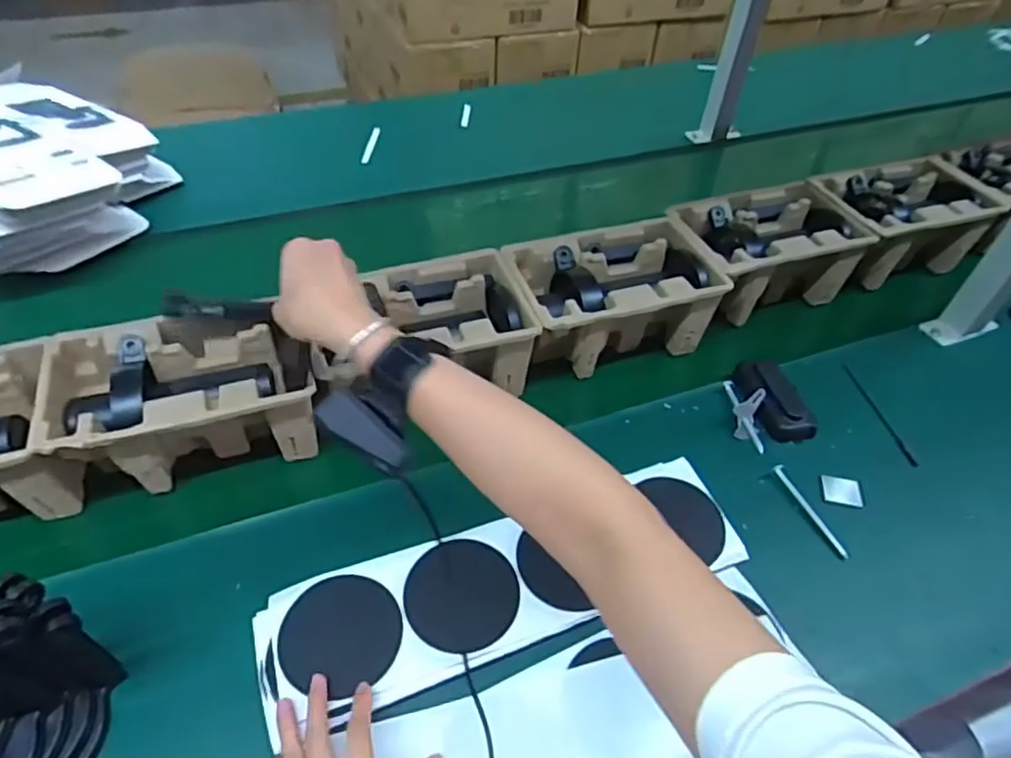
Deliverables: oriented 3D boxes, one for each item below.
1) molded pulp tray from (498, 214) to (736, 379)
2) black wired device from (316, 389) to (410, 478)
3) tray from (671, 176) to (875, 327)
[{"bbox_3d":[0.119,-0.093,0.727,0.229,0.098,0.146,-14,49,-16],"label":"molded pulp tray"},{"bbox_3d":[-0.090,0.036,0.420,0.069,0.027,0.033,37,77,8],"label":"black wired device"},{"bbox_3d":[0.325,-0.160,0.802,0.231,0.099,0.160,-21,51,-22],"label":"tray"}]

